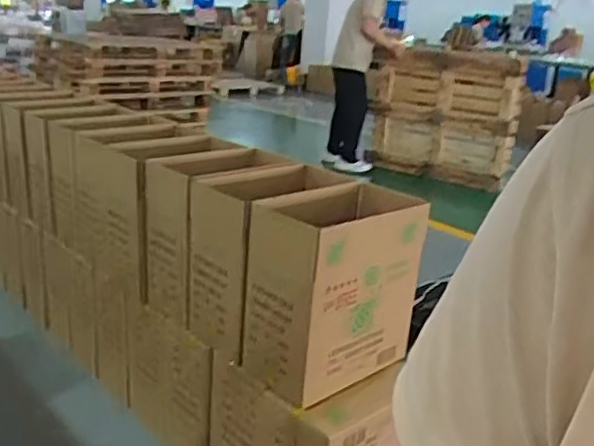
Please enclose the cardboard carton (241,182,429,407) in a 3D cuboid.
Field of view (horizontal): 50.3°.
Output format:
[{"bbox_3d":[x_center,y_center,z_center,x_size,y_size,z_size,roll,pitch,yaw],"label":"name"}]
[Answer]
[{"bbox_3d":[0.069,0.140,1.370,0.335,0.369,0.200,-11,24,-39],"label":"cardboard carton"}]

